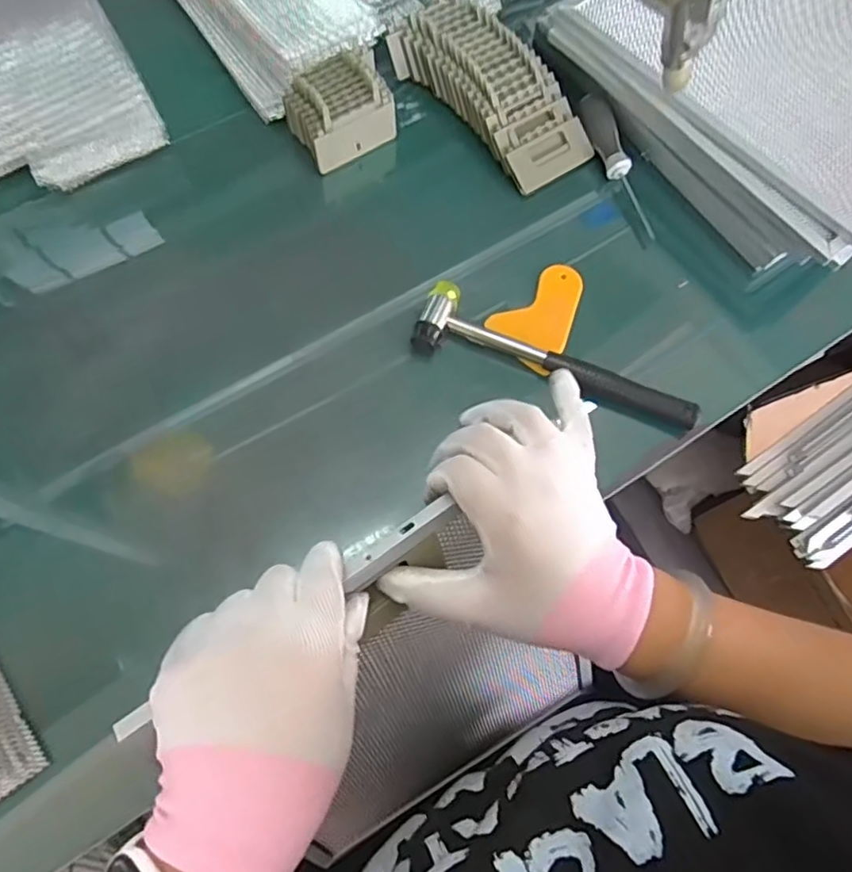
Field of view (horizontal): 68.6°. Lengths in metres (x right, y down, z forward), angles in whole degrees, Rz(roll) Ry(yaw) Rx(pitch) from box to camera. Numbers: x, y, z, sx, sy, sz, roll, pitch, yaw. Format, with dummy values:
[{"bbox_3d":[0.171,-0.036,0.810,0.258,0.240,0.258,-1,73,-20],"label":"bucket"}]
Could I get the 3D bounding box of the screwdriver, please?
[{"bbox_3d":[0.183,-0.257,0.593,0.023,0.021,0.145,-24,89,-10],"label":"screwdriver"}]

